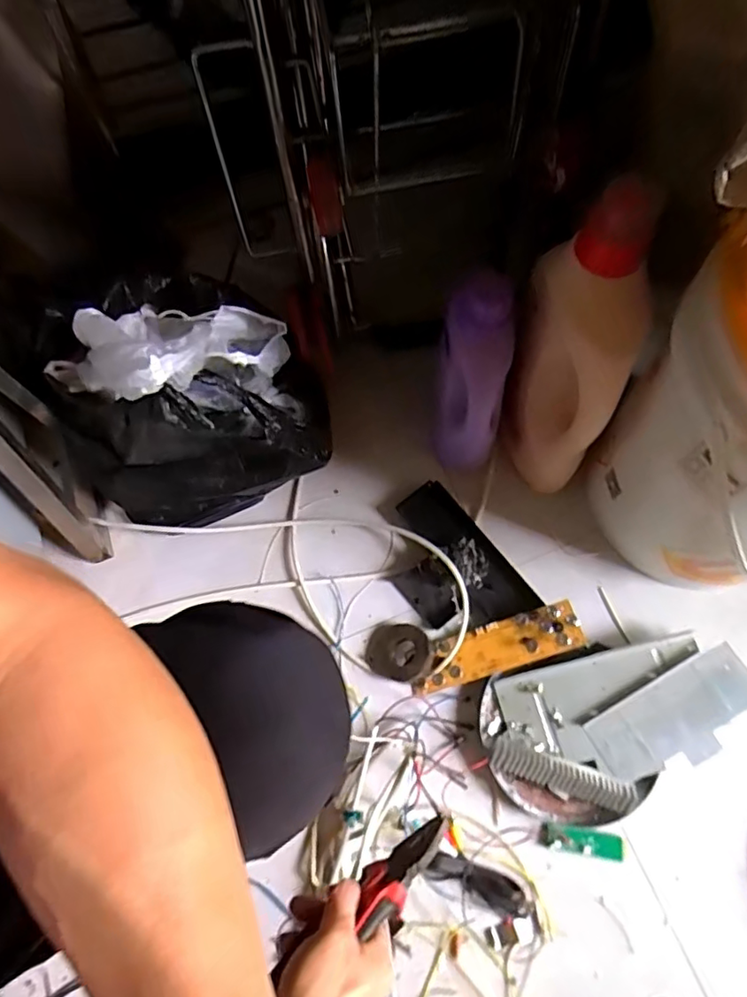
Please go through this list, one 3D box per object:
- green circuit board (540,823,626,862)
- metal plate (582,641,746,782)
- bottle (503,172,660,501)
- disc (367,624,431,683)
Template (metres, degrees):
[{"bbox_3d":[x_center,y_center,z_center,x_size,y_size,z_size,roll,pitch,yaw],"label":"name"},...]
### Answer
[{"bbox_3d":[0.231,0.377,0.634,0.087,0.014,0.026,9,71,5],"label":"green circuit board"},{"bbox_3d":[0.346,0.250,0.653,0.189,0.011,0.092,-30,74,1],"label":"metal plate"},{"bbox_3d":[0.206,-0.136,0.624,0.101,0.378,0.117,11,50,5],"label":"bottle"},{"bbox_3d":[0.031,0.184,0.700,0.075,0.035,0.067,17,72,7],"label":"disc"}]

